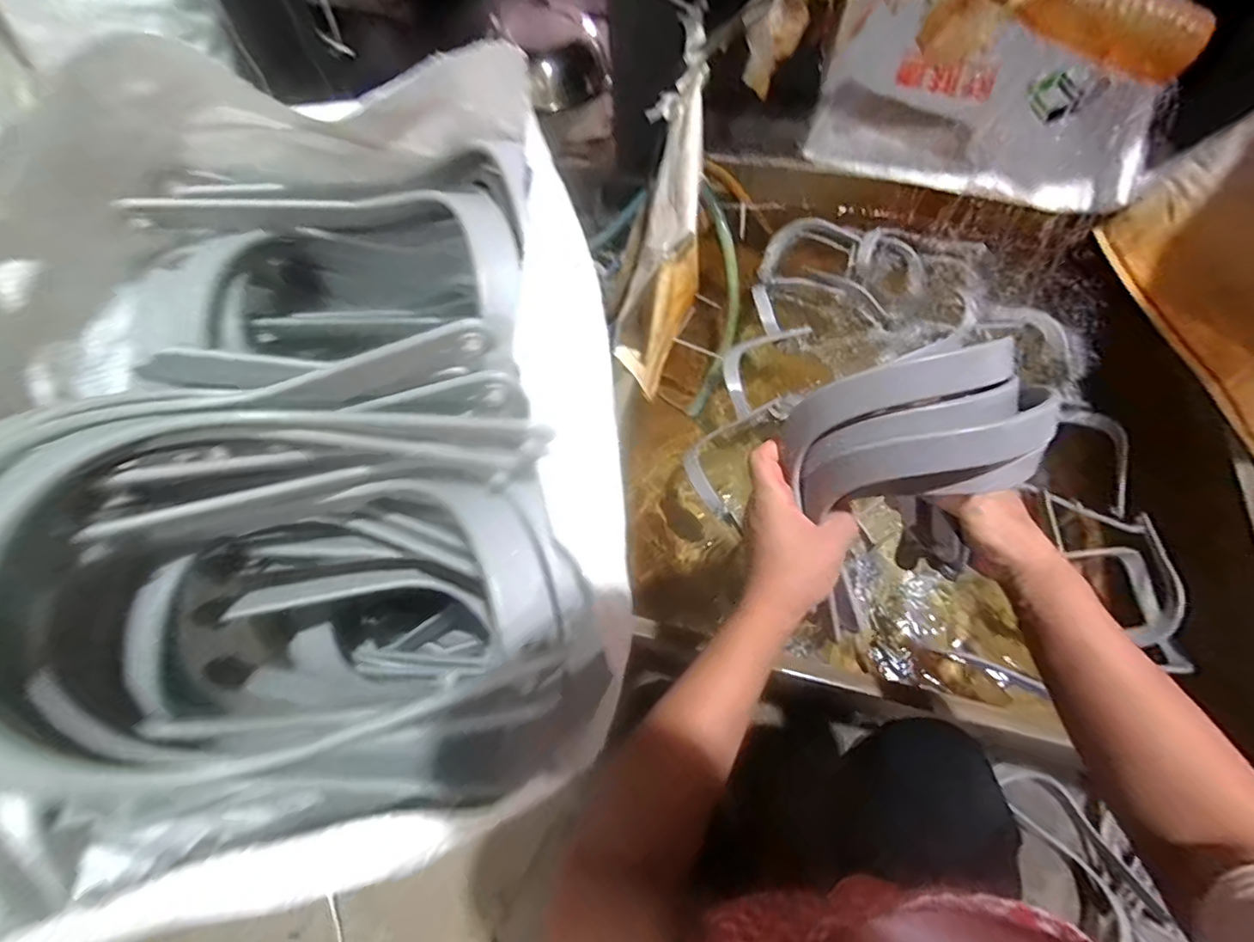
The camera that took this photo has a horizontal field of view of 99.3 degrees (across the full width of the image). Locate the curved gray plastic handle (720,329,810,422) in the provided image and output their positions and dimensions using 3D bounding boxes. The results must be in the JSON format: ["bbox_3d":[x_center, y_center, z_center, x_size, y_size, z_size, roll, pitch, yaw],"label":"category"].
[{"bbox_3d":[0.224,-0.190,0.916,0.098,0.057,0.202,33,68,18],"label":"curved gray plastic handle"}]

